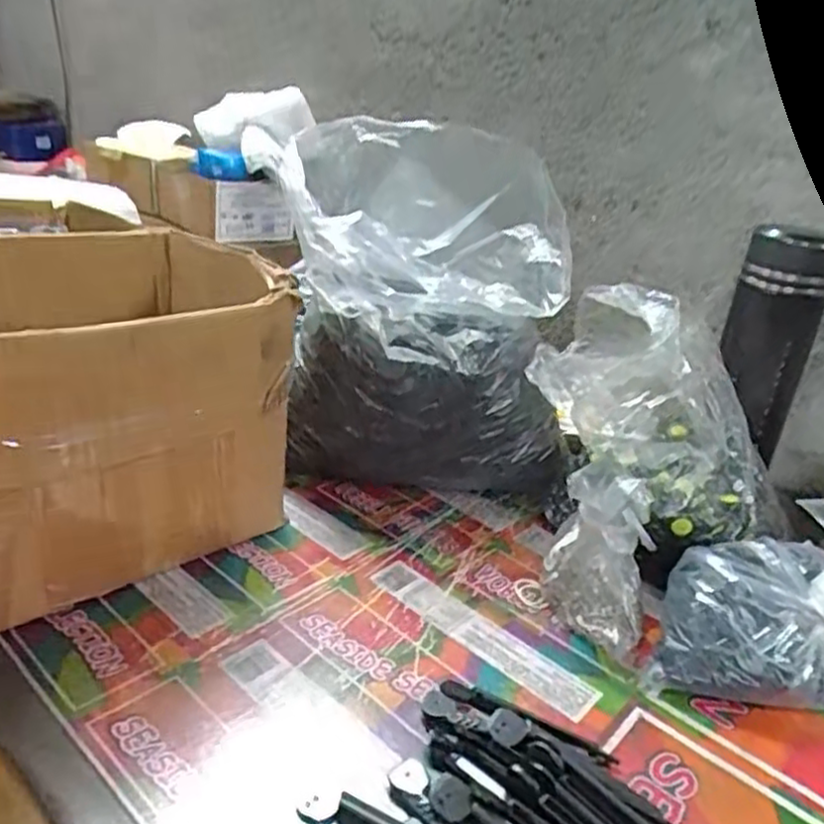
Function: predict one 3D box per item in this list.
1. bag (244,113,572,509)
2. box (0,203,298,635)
[{"bbox_3d":[0.015,-0.071,0.552,0.218,0.251,0.165,7,24,-1],"label":"bag"},{"bbox_3d":[-0.227,0.001,0.422,0.274,0.168,0.219,-13,31,-37],"label":"box"}]

